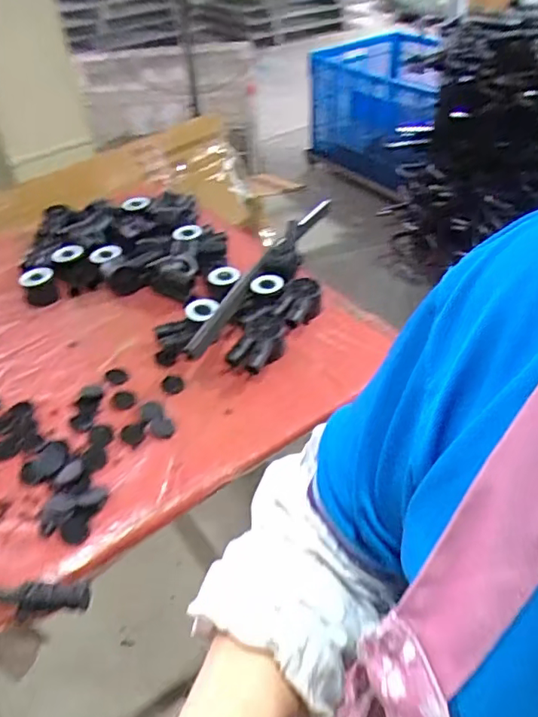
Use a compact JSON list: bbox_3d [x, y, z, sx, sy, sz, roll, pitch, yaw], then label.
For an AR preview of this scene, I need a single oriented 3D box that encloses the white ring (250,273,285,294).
[{"bbox_3d":[-0.003,-0.123,0.905,0.052,0.012,0.052,-3,41,2],"label":"white ring"}]

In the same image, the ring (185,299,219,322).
[{"bbox_3d":[-0.104,-0.076,0.853,0.056,0.009,0.039,-21,64,8],"label":"ring"}]

